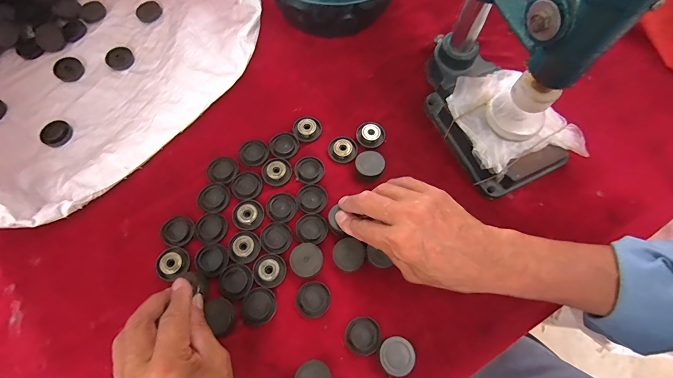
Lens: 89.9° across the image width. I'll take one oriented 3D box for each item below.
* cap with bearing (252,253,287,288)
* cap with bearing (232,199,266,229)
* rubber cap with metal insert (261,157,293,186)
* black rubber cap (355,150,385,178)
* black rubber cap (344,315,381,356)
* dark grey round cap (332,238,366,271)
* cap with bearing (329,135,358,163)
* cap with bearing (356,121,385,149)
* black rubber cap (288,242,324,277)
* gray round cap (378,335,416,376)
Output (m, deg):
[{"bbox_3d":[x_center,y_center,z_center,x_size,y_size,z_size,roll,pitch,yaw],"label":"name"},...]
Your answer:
[{"bbox_3d":[-0.068,0.082,0.342,0.032,0.010,0.033,0,69,-1],"label":"cap with bearing"},{"bbox_3d":[-0.095,0.027,0.361,0.033,0.005,0.032,0,69,-1],"label":"cap with bearing"},{"bbox_3d":[-0.067,-0.021,0.379,0.033,0.004,0.033,0,69,-1],"label":"rubber cap with metal insert"},{"bbox_3d":[0.037,-0.026,0.378,0.031,0.017,0.032,0,69,-1],"label":"black rubber cap"},{"bbox_3d":[0.025,0.139,0.320,0.032,0.009,0.031,0,69,-1],"label":"black rubber cap"},{"bbox_3d":[0.012,0.067,0.345,0.031,0.009,0.031,0,69,-1],"label":"dark grey round cap"},{"bbox_3d":[0.008,-0.047,0.392,0.032,0.007,0.033,0,69,-1],"label":"cap with bearing"},{"bbox_3d":[0.040,-0.065,0.398,0.033,0.008,0.034,0,69,-1],"label":"cap with bearing"},{"bbox_3d":[-0.029,0.072,0.339,0.031,0.016,0.032,0,69,-1],"label":"black rubber cap"},{"bbox_3d":[0.055,0.153,0.311,0.031,0.016,0.032,0,69,-1],"label":"gray round cap"}]

